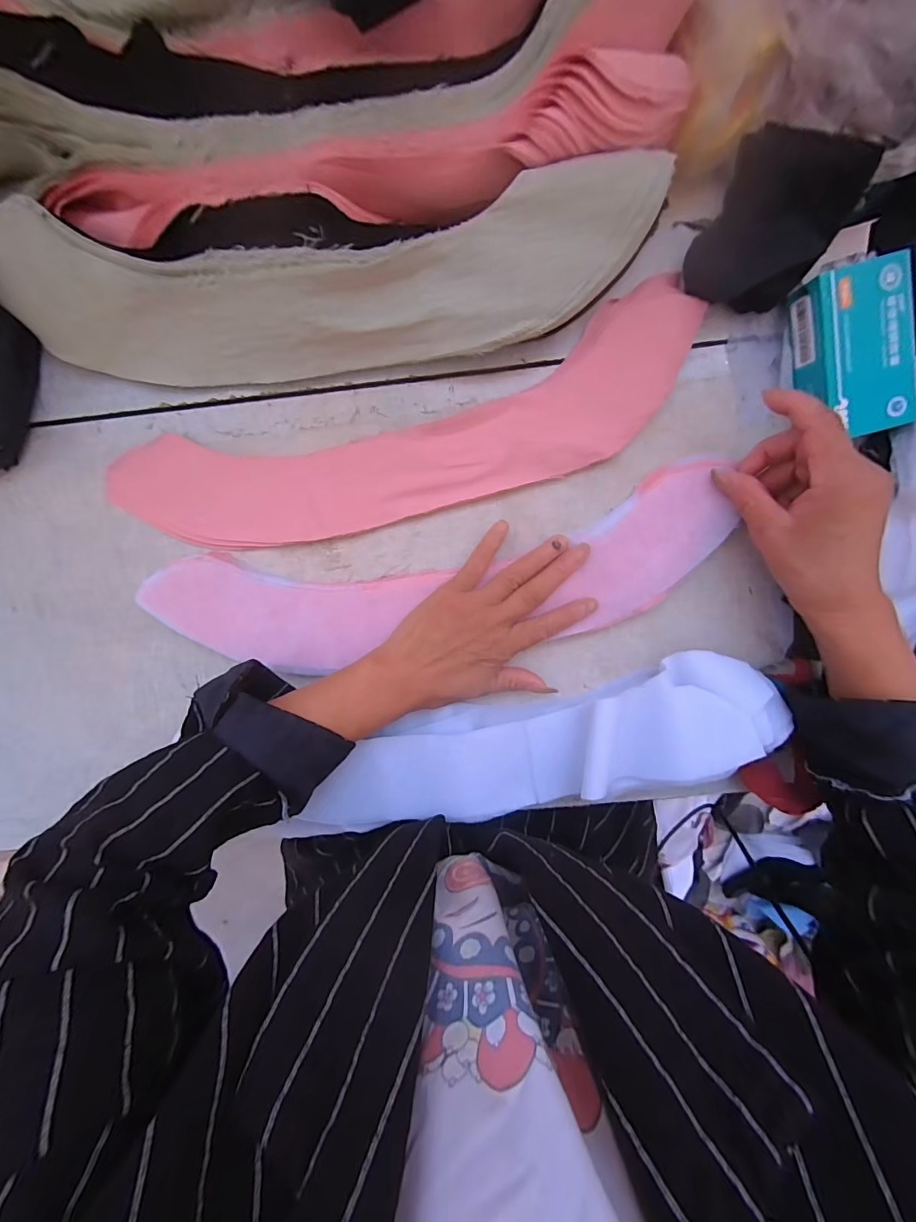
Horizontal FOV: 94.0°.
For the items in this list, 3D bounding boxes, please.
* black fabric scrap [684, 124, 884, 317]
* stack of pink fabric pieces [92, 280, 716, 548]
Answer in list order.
[{"bbox_3d":[0.189,-0.232,0.255,0.070,0.059,0.066,0,97,1],"label":"black fabric scrap"},{"bbox_3d":[-0.040,-0.121,0.308,0.419,0.012,0.101,-14,98,4],"label":"stack of pink fabric pieces"}]

